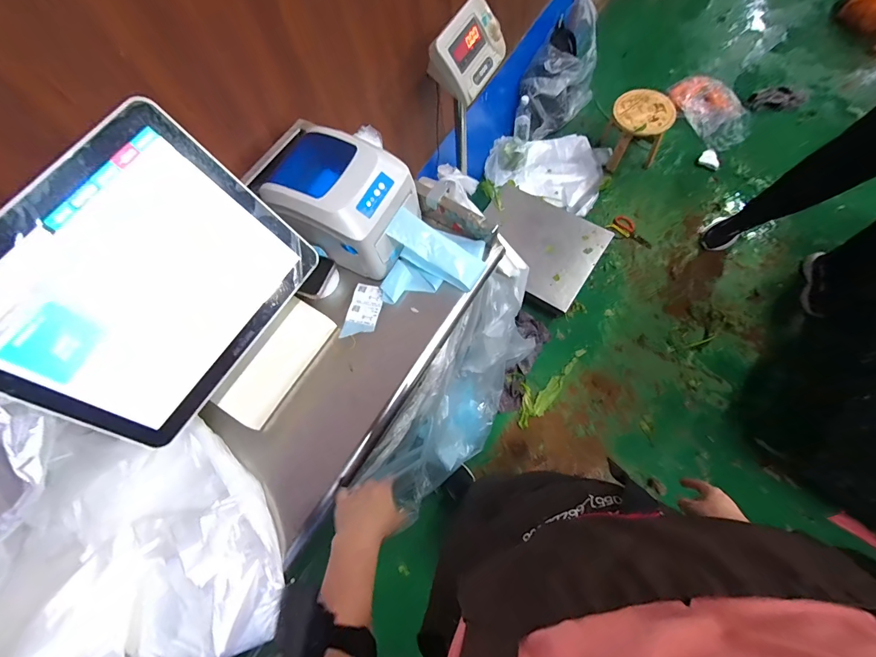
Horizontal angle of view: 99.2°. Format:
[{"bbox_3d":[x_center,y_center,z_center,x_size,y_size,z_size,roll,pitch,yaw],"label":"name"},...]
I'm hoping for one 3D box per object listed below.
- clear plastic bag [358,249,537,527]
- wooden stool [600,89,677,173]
[{"bbox_3d":[0.077,0.147,0.866,0.160,0.378,0.569,31,76,12],"label":"clear plastic bag"},{"bbox_3d":[0.819,-0.811,1.538,0.210,0.224,0.213,-2,70,6],"label":"wooden stool"}]

